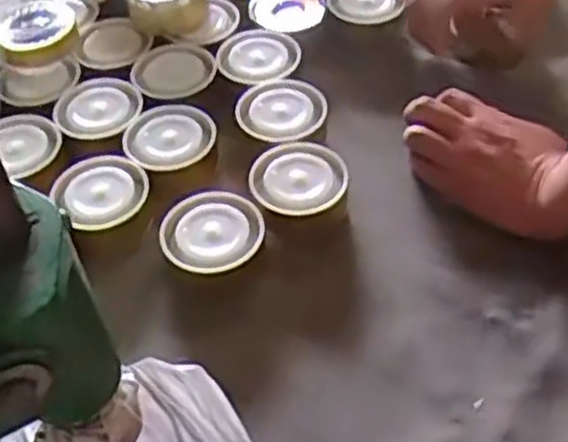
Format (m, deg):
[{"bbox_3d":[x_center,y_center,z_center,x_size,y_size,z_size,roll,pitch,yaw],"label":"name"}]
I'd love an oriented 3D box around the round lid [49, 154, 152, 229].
[{"bbox_3d":[-0.129,-0.020,0.547,0.063,0.013,0.069,2,49,6],"label":"round lid"}]

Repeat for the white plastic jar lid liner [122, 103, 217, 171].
[{"bbox_3d":[-0.085,-0.063,0.582,0.065,0.006,0.062,6,51,4],"label":"white plastic jar lid liner"}]

